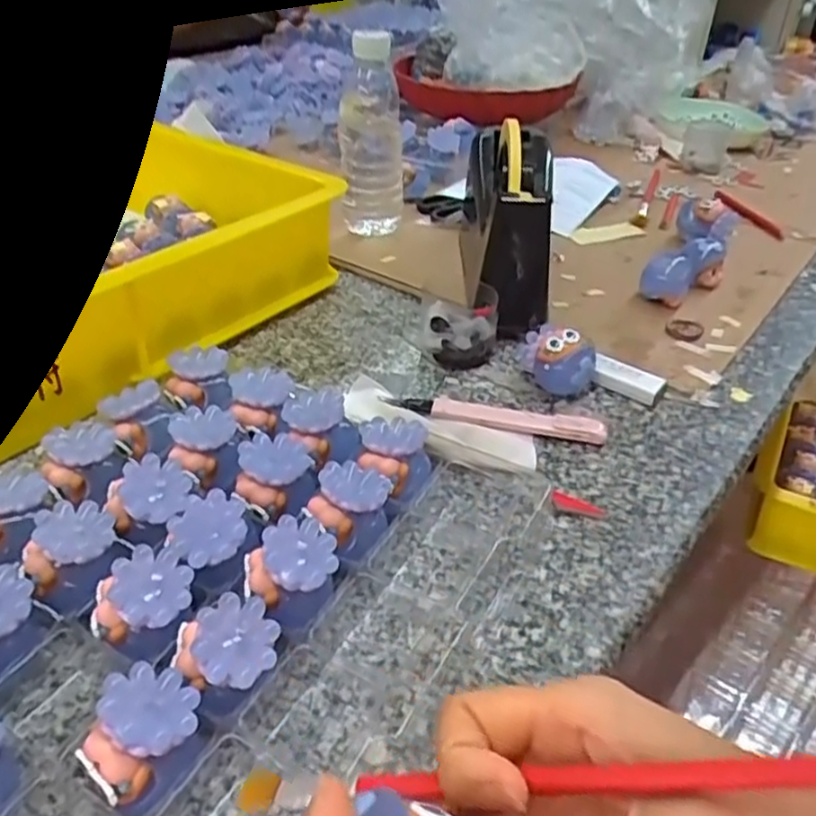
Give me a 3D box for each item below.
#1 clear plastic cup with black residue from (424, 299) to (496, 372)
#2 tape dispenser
[{"bbox_3d":[0.044,-0.061,0.550,0.047,0.039,0.066,18,40,21],"label":"clear plastic cup with black residue"},{"bbox_3d":[0.083,-0.162,0.615,0.072,0.119,0.214,4,37,4],"label":"tape dispenser"}]

